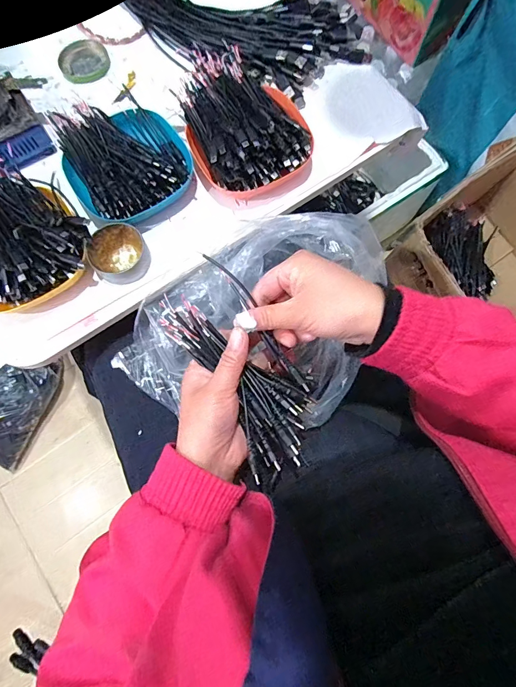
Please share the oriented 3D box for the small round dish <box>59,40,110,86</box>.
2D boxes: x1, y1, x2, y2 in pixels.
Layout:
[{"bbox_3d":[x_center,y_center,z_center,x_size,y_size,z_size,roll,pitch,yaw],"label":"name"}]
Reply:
[{"bbox_3d":[-0.239,-0.390,0.517,0.066,0.010,0.063,0,77,1],"label":"small round dish"}]

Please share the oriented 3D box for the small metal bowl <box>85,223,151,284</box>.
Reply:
[{"bbox_3d":[-0.158,-0.103,0.427,0.060,0.025,0.059,0,77,1],"label":"small metal bowl"}]

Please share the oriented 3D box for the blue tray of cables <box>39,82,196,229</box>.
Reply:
[{"bbox_3d":[-0.156,-0.219,0.442,0.135,0.046,0.157,-29,78,-6],"label":"blue tray of cables"}]

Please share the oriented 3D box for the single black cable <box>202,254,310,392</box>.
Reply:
[{"bbox_3d":[0.001,-0.019,0.331,0.016,0.005,0.148,-34,92,-7],"label":"single black cable"}]

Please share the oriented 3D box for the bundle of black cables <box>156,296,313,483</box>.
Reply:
[{"bbox_3d":[-0.022,0.025,0.330,0.072,0.033,0.174,-39,82,-8],"label":"bundle of black cables"}]

